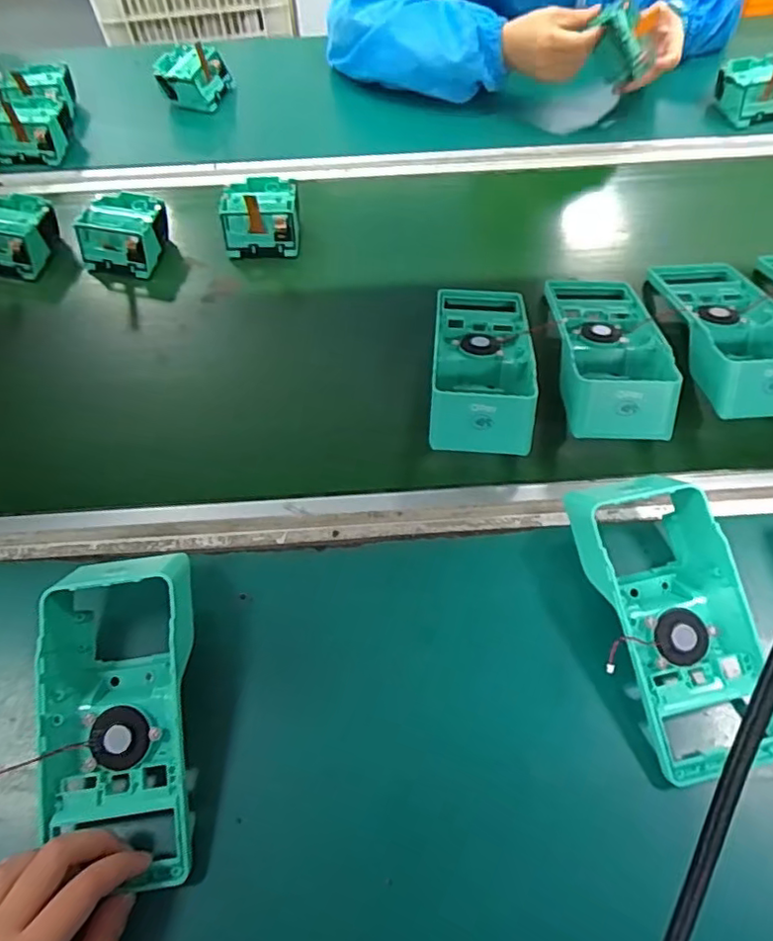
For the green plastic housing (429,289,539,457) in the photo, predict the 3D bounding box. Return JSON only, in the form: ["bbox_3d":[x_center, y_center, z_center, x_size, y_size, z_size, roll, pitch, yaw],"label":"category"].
[{"bbox_3d":[0.080,-0.099,0.498,0.088,0.048,0.190,3,59,5],"label":"green plastic housing"}]

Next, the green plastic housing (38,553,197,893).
[{"bbox_3d":[-0.163,0.141,0.351,0.084,0.061,0.180,-7,58,-1],"label":"green plastic housing"}]

